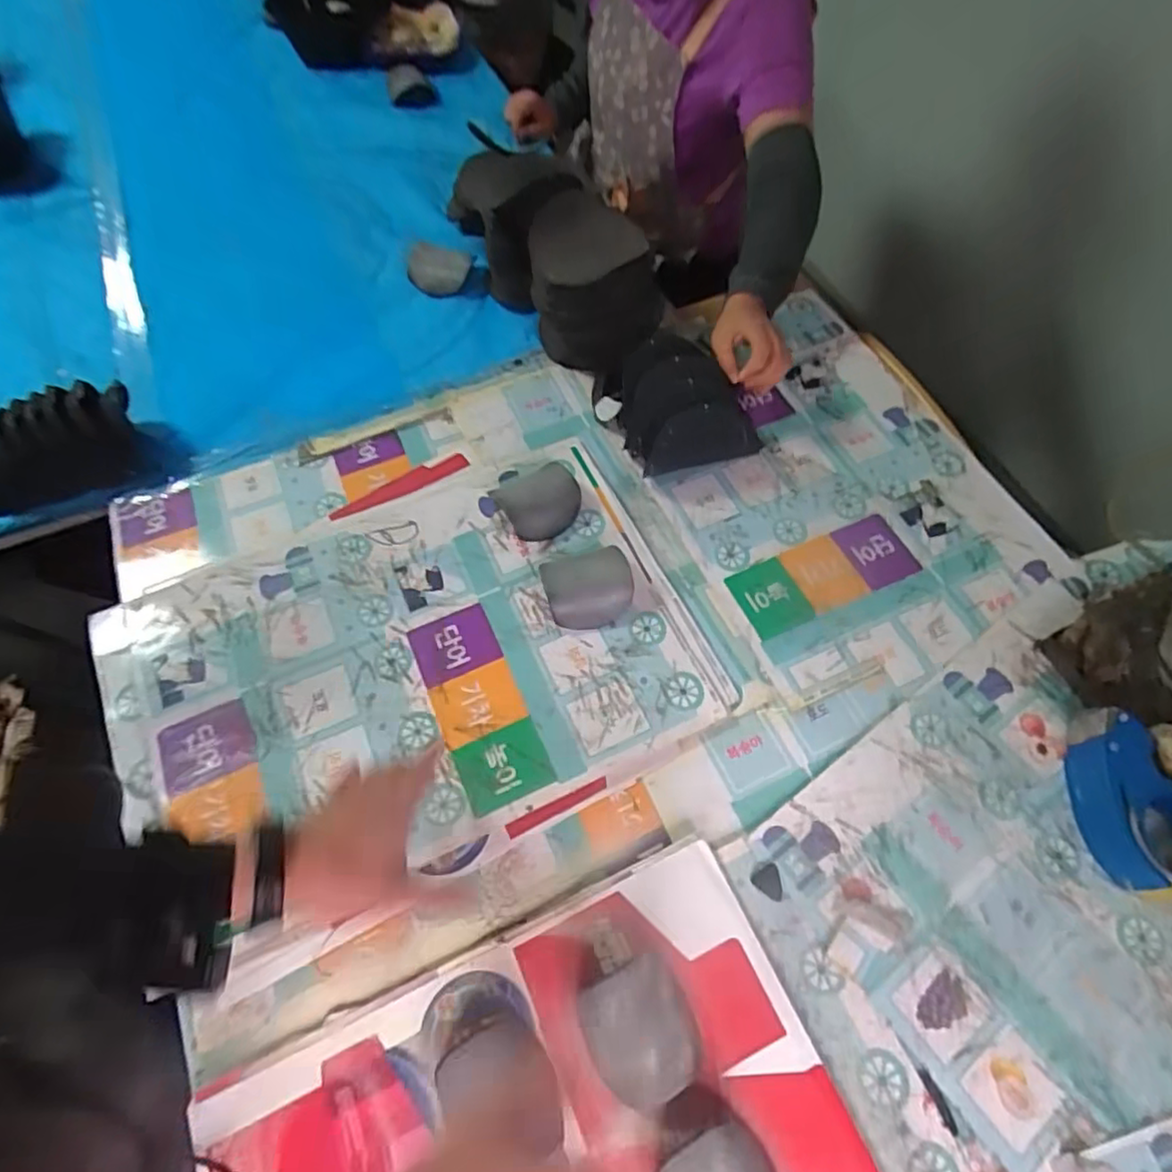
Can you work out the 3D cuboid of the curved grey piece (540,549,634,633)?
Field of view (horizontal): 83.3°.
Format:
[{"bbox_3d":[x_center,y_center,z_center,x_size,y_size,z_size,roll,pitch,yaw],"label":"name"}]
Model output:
[{"bbox_3d":[0.004,0.001,0.707,0.093,0.040,0.084,-9,61,-7],"label":"curved grey piece"}]

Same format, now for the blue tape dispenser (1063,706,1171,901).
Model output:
[{"bbox_3d":[0.499,0.196,0.599,0.097,0.059,0.166,-12,62,-9],"label":"blue tape dispenser"}]

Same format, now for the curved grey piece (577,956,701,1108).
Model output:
[{"bbox_3d":[0.042,0.347,0.512,0.079,0.037,0.090,-22,64,-14],"label":"curved grey piece"}]

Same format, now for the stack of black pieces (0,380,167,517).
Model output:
[{"bbox_3d":[-0.635,-0.159,0.771,0.244,0.094,0.105,-9,61,-7],"label":"stack of black pieces"}]

